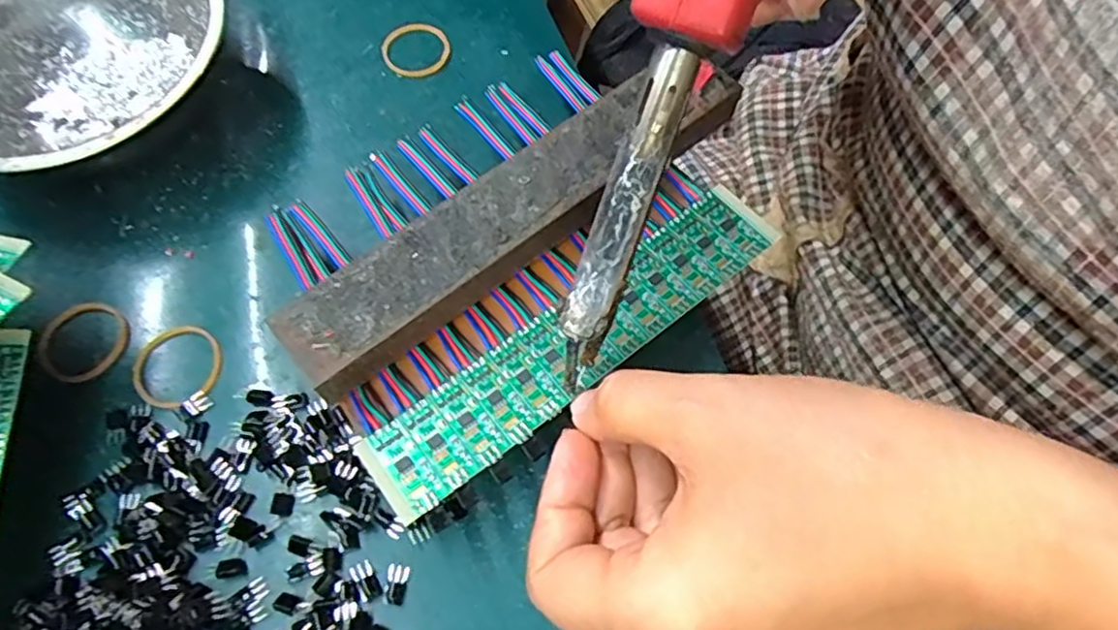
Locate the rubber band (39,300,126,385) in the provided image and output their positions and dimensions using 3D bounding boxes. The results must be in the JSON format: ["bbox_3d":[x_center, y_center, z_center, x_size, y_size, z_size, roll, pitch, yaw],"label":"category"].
[{"bbox_3d":[-0.181,0.009,0.252,0.030,0.004,0.033,-34,69,-15],"label":"rubber band"}]

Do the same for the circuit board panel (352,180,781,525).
[{"bbox_3d":[0.008,0.007,0.232,0.163,0.004,0.033,-35,69,-15],"label":"circuit board panel"}]

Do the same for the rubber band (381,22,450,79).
[{"bbox_3d":[-0.068,-0.127,0.313,0.030,0.004,0.033,0,64,0],"label":"rubber band"}]

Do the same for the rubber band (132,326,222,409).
[{"bbox_3d":[-0.142,0.018,0.246,0.032,0.004,0.033,0,64,0],"label":"rubber band"}]

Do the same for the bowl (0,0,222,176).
[{"bbox_3d":[-0.202,-0.104,0.285,0.121,0.041,0.123,0,64,0],"label":"bowl"}]

